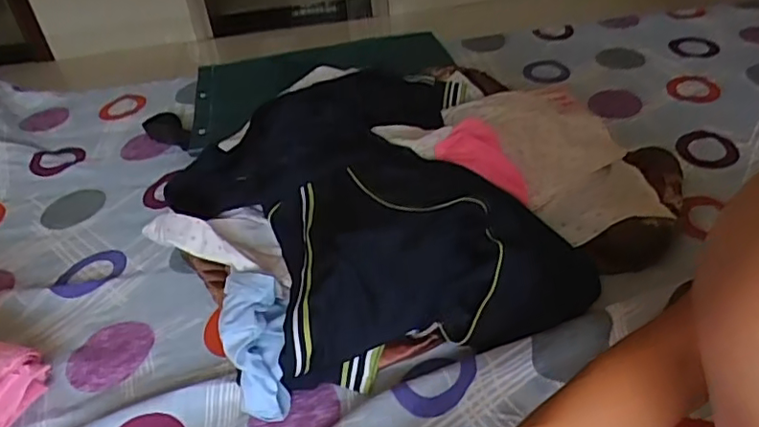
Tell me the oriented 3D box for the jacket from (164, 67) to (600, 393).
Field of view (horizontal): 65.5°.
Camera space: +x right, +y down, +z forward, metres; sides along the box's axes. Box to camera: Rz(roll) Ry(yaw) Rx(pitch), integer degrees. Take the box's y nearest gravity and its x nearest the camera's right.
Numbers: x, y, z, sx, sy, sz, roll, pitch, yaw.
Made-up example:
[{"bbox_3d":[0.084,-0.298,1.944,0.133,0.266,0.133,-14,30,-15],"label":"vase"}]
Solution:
[{"bbox_3d":[-0.023,-0.027,0.788,0.455,0.140,0.522,-16,39,-12],"label":"jacket"}]

